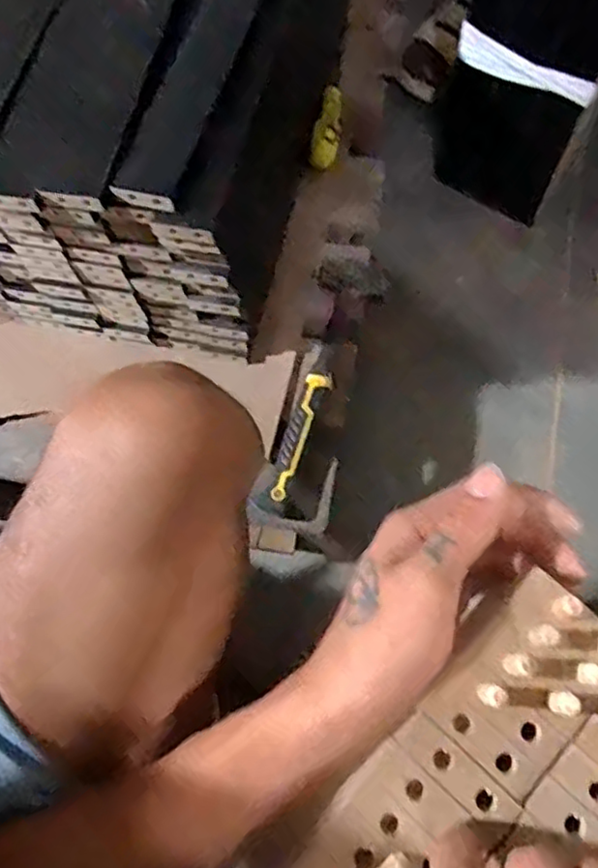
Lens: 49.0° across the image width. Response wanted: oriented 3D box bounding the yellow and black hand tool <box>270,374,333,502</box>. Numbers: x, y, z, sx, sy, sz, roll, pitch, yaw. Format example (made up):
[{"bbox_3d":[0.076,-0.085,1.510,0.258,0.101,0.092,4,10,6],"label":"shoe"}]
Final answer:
[{"bbox_3d":[-0.002,0.001,0.636,0.024,0.012,0.134,20,72,10],"label":"yellow and black hand tool"}]

